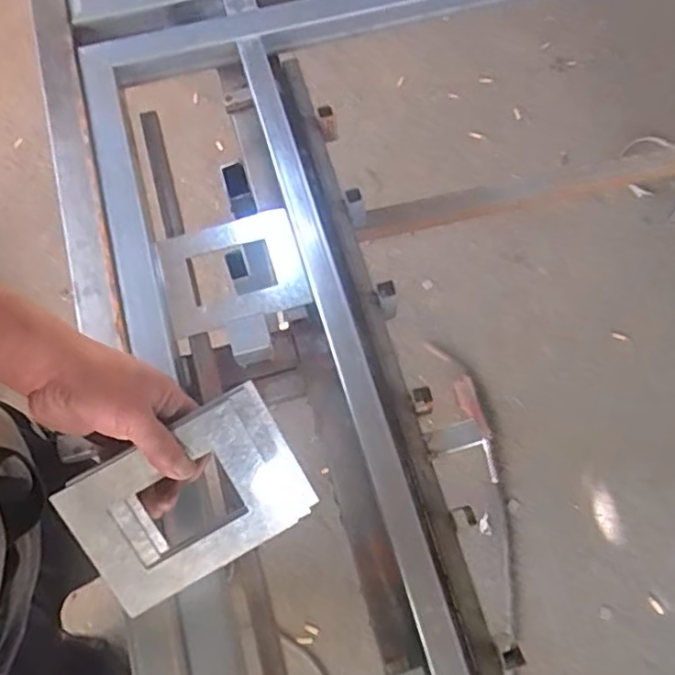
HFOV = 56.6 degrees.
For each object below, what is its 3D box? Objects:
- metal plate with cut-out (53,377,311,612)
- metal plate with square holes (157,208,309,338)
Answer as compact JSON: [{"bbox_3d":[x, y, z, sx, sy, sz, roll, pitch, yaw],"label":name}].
[{"bbox_3d":[-0.115,0.129,0.492,0.171,0.007,0.121,-29,102,-6],"label":"metal plate with cut-out"},{"bbox_3d":[-0.116,-0.073,0.685,0.148,0.012,0.121,-16,70,-6],"label":"metal plate with square holes"}]

